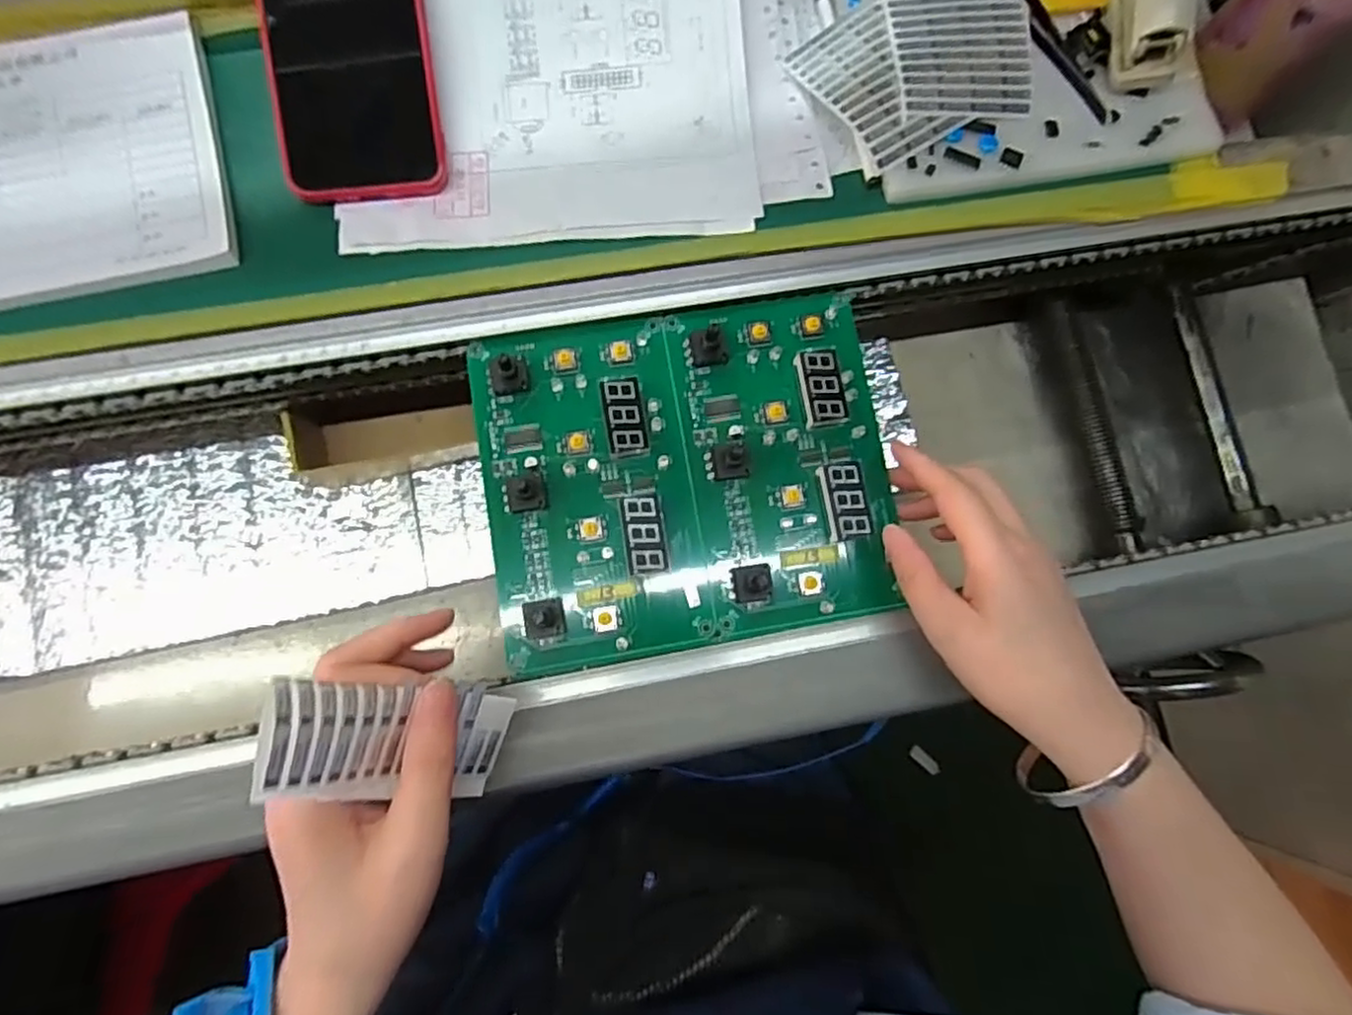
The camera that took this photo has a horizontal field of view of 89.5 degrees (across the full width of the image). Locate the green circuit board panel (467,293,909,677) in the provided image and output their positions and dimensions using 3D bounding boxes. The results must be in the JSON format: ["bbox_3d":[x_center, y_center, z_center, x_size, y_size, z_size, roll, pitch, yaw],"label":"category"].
[{"bbox_3d":[0.008,-0.017,0.338,0.199,0.021,0.164,-9,85,-6],"label":"green circuit board panel"}]

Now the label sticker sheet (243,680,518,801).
[{"bbox_3d":[-0.099,0.082,0.240,0.008,0.091,0.039,2,75,38],"label":"label sticker sheet"}]

